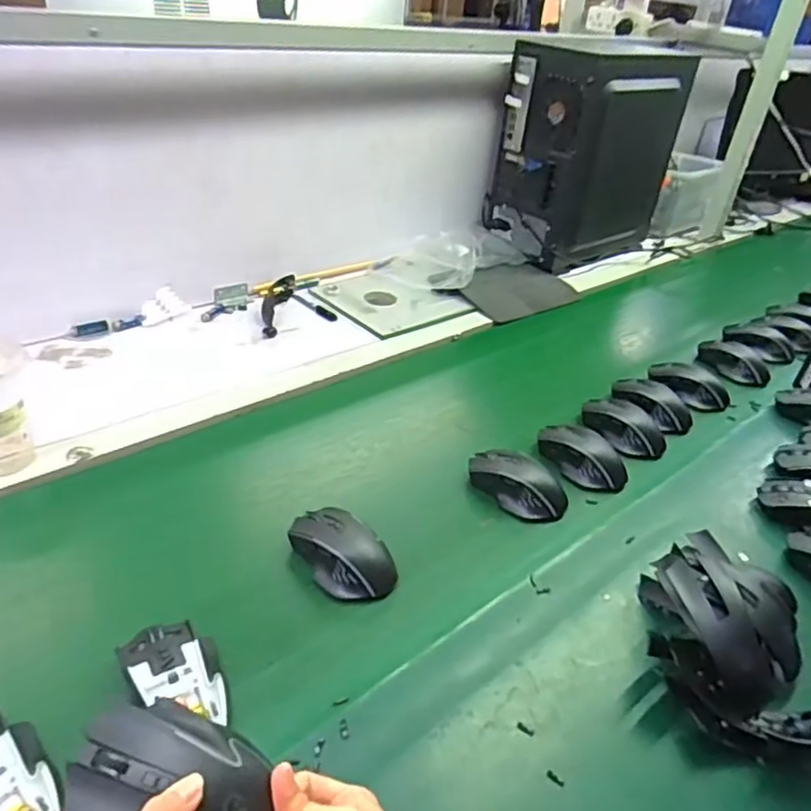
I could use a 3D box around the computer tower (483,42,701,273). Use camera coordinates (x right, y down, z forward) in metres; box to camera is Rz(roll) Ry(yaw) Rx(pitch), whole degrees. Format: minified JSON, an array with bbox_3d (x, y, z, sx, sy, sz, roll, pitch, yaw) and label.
[{"bbox_3d":[0.380,-0.508,1.326,0.398,0.370,0.189,-22,43,-37],"label":"computer tower"}]

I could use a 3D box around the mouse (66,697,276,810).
[{"bbox_3d":[-0.129,0.214,0.366,0.108,0.046,0.068,13,34,7],"label":"mouse"}]

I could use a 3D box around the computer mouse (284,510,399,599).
[{"bbox_3d":[-0.059,0.138,0.629,0.070,0.036,0.111,-22,43,-37],"label":"computer mouse"}]

